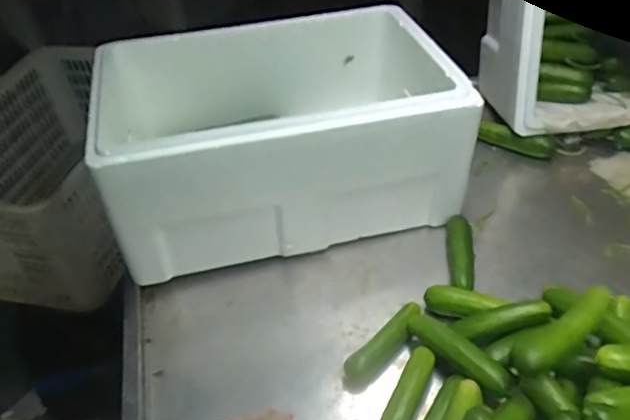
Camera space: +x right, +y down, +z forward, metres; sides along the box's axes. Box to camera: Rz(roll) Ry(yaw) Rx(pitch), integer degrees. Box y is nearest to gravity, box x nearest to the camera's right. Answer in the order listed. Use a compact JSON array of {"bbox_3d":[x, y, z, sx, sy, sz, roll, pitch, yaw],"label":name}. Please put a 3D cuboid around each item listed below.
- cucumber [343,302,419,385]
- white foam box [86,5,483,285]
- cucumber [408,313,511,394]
[{"bbox_3d":[0.078,0.149,0.630,0.112,0.031,0.026,-36,50,-29],"label":"cucumber"},{"bbox_3d":[-0.054,-0.102,0.795,0.442,0.222,0.320,-14,43,-9],"label":"white foam box"},{"bbox_3d":[0.156,0.154,0.600,0.033,0.036,0.127,-28,33,-23],"label":"cucumber"}]

